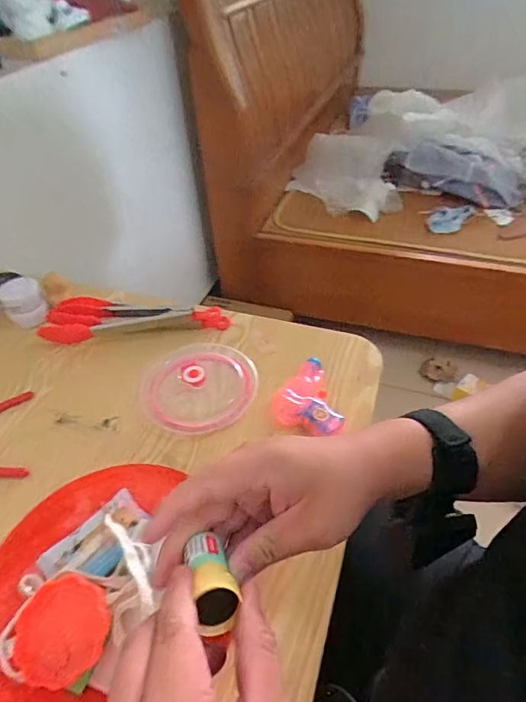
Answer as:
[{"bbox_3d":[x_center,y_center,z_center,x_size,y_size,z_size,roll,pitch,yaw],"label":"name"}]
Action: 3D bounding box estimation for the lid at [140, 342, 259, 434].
[{"bbox_3d":[-0.077,0.040,0.539,0.135,0.021,0.126,-2,45,2],"label":"lid"}]

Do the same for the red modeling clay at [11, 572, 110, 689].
[{"bbox_3d":[-0.158,0.215,0.346,0.069,0.012,0.069,-2,45,2],"label":"red modeling clay"}]

